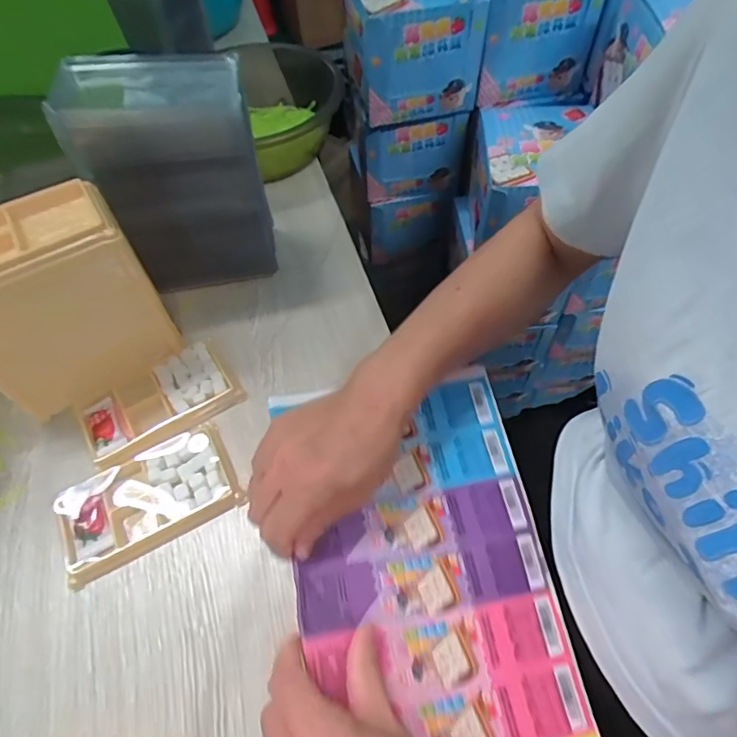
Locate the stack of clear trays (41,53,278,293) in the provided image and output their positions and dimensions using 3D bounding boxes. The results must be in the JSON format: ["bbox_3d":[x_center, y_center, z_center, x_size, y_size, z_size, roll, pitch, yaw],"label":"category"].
[{"bbox_3d":[-0.172,-0.173,0.475,0.147,0.190,0.089,-12,55,-3],"label":"stack of clear trays"}]

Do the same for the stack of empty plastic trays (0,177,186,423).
[{"bbox_3d":[-0.254,-0.051,0.418,0.143,0.150,0.087,-28,58,-14],"label":"stack of empty plastic trays"}]

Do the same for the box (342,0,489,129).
[{"bbox_3d":[0.052,-0.423,0.638,0.153,0.131,0.178,-10,55,-1],"label":"box"}]

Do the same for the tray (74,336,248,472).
[{"bbox_3d":[-0.184,0.028,0.439,0.130,0.014,0.078,-31,58,-15],"label":"tray"}]

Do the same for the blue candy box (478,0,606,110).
[{"bbox_3d":[0.198,-0.453,0.650,0.155,0.131,0.154,-10,55,-2],"label":"blue candy box"}]

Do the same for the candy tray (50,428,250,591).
[{"bbox_3d":[-0.174,0.103,0.395,0.135,0.011,0.078,-25,57,-12],"label":"candy tray"}]

